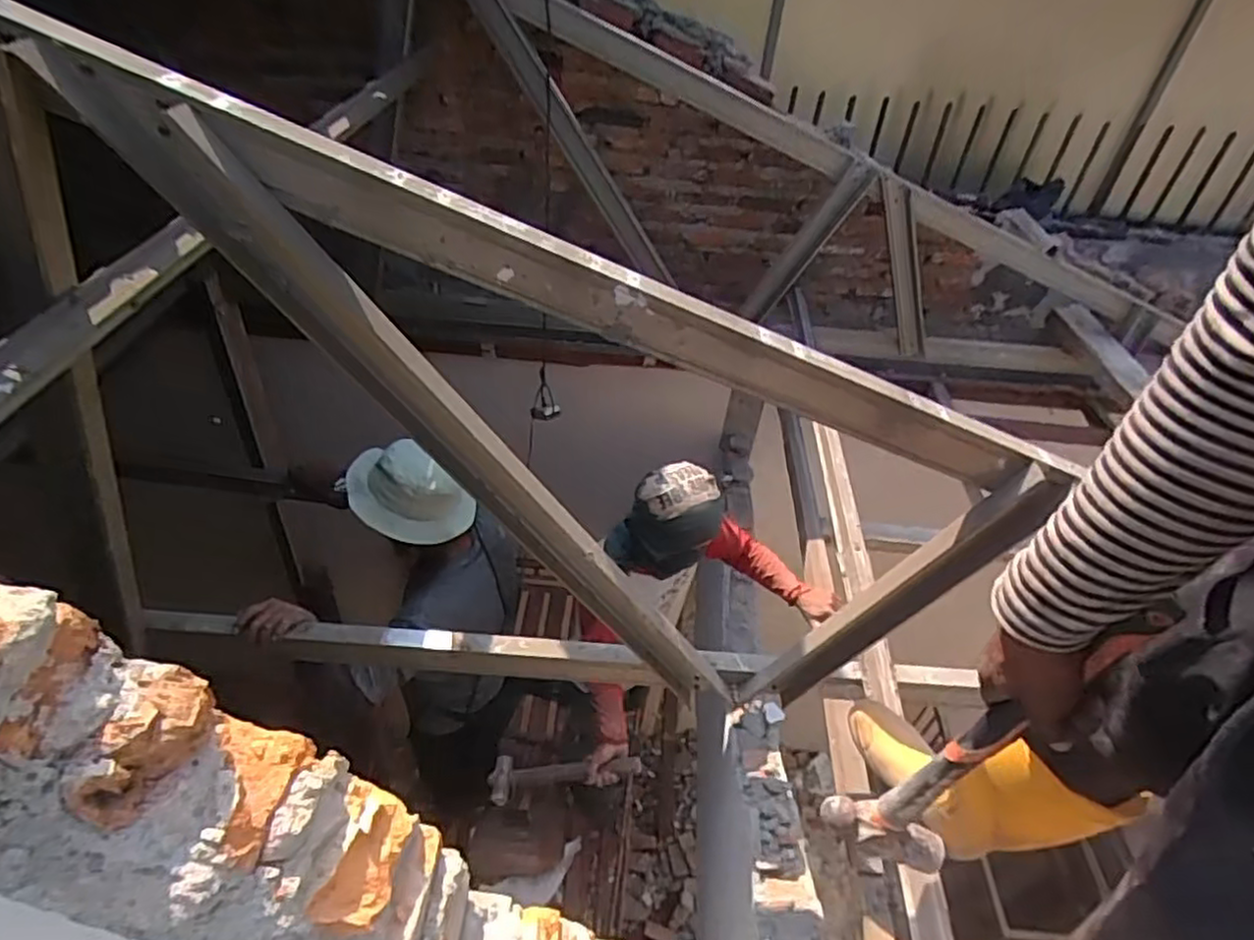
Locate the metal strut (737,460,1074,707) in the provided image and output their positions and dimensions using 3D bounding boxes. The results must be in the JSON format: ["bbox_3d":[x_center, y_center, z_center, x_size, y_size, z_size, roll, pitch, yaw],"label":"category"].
[{"bbox_3d":[0.409,0.220,1.108,0.085,0.650,0.054,24,38,-18],"label":"metal strut"}]

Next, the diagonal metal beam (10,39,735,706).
[{"bbox_3d":[-0.192,0.006,0.960,0.107,1.219,0.035,-25,36,22],"label":"diagonal metal beam"}]

